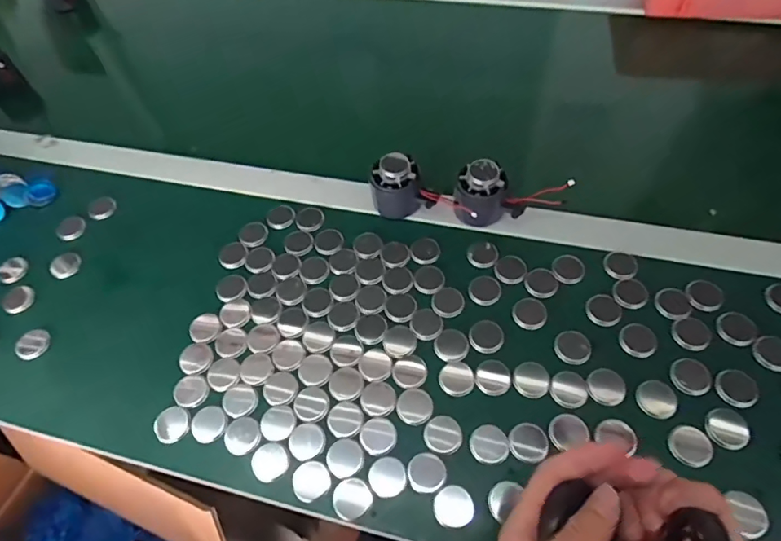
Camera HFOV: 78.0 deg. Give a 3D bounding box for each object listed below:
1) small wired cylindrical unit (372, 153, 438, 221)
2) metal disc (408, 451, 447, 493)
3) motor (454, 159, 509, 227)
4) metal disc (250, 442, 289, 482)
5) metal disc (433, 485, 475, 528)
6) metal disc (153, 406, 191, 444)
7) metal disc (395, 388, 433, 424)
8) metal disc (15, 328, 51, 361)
[{"bbox_3d":[0.010,-0.087,0.512,0.061,0.063,0.053,-16,58,-5],"label":"small wired cylindrical unit"},{"bbox_3d":[0.029,0.161,0.387,0.029,0.004,0.029,-2,57,4],"label":"metal disc"},{"bbox_3d":[0.091,-0.072,0.494,0.049,0.065,0.049,6,58,9],"label":"motor"},{"bbox_3d":[-0.100,0.158,0.400,0.029,0.004,0.029,-2,57,4],"label":"metal disc"},{"bbox_3d":[0.049,0.183,0.373,0.030,0.004,0.028,-2,57,4],"label":"metal disc"},{"bbox_3d":[-0.192,0.135,0.424,0.031,0.006,0.029,-2,57,4],"label":"metal disc"},{"bbox_3d":[0.021,0.116,0.414,0.030,0.004,0.028,-2,57,4],"label":"metal disc"},{"bbox_3d":[-0.354,0.072,0.477,0.031,0.004,0.032,-2,57,4],"label":"metal disc"}]

